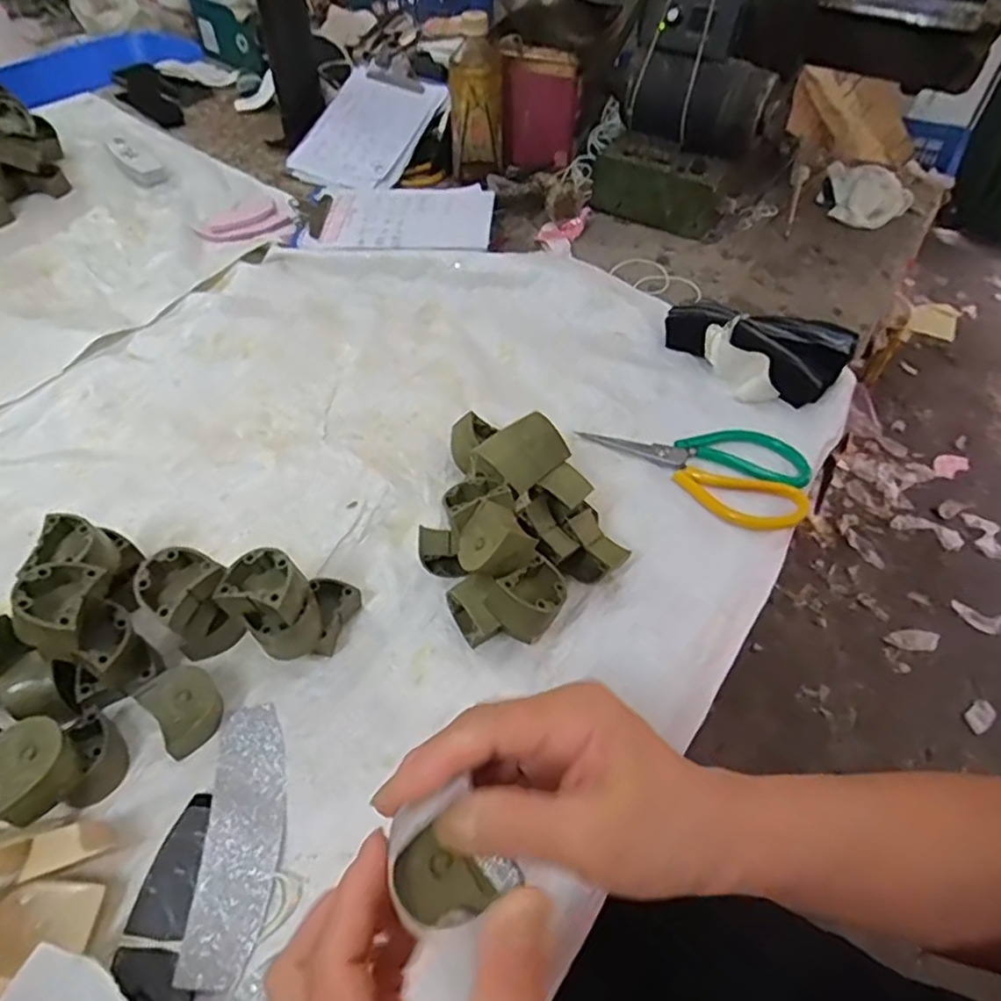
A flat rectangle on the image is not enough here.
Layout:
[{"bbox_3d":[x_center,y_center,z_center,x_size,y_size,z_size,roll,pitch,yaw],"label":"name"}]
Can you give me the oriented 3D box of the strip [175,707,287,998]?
[{"bbox_3d":[-0.147,0.189,0.378,0.044,0.009,0.145,1,47,-10],"label":"strip"}]

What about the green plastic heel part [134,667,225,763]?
[{"bbox_3d":[-0.197,0.129,0.412,0.040,0.023,0.046,-36,60,-28],"label":"green plastic heel part"}]

